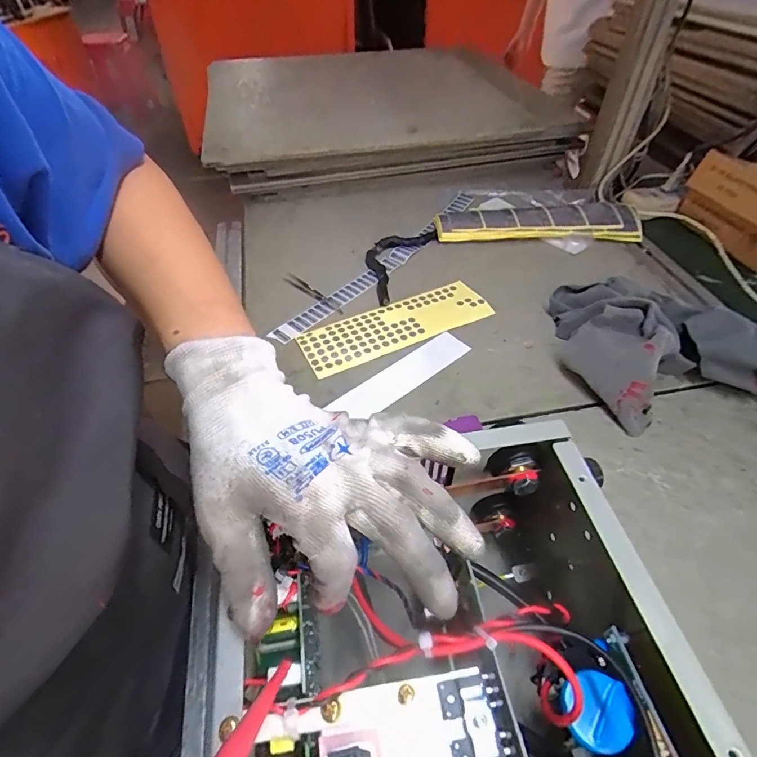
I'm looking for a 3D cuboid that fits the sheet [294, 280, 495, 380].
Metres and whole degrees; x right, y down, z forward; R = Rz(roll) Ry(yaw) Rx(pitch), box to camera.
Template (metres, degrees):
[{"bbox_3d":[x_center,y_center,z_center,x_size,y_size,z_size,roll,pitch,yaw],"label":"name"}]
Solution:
[{"bbox_3d":[0.024,-0.073,0.591,0.253,0.008,0.080,-24,52,-19],"label":"sheet"}]

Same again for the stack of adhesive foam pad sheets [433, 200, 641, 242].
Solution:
[{"bbox_3d":[0.265,-0.267,0.747,0.343,0.026,0.104,-6,48,-4],"label":"stack of adhesive foam pad sheets"}]

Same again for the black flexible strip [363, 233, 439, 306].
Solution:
[{"bbox_3d":[0.020,-0.183,0.676,0.077,0.019,0.186,19,51,18],"label":"black flexible strip"}]

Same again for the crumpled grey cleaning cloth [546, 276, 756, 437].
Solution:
[{"bbox_3d":[0.318,-0.057,0.549,0.206,0.063,0.228,-13,49,-10],"label":"crumpled grey cleaning cloth"}]

